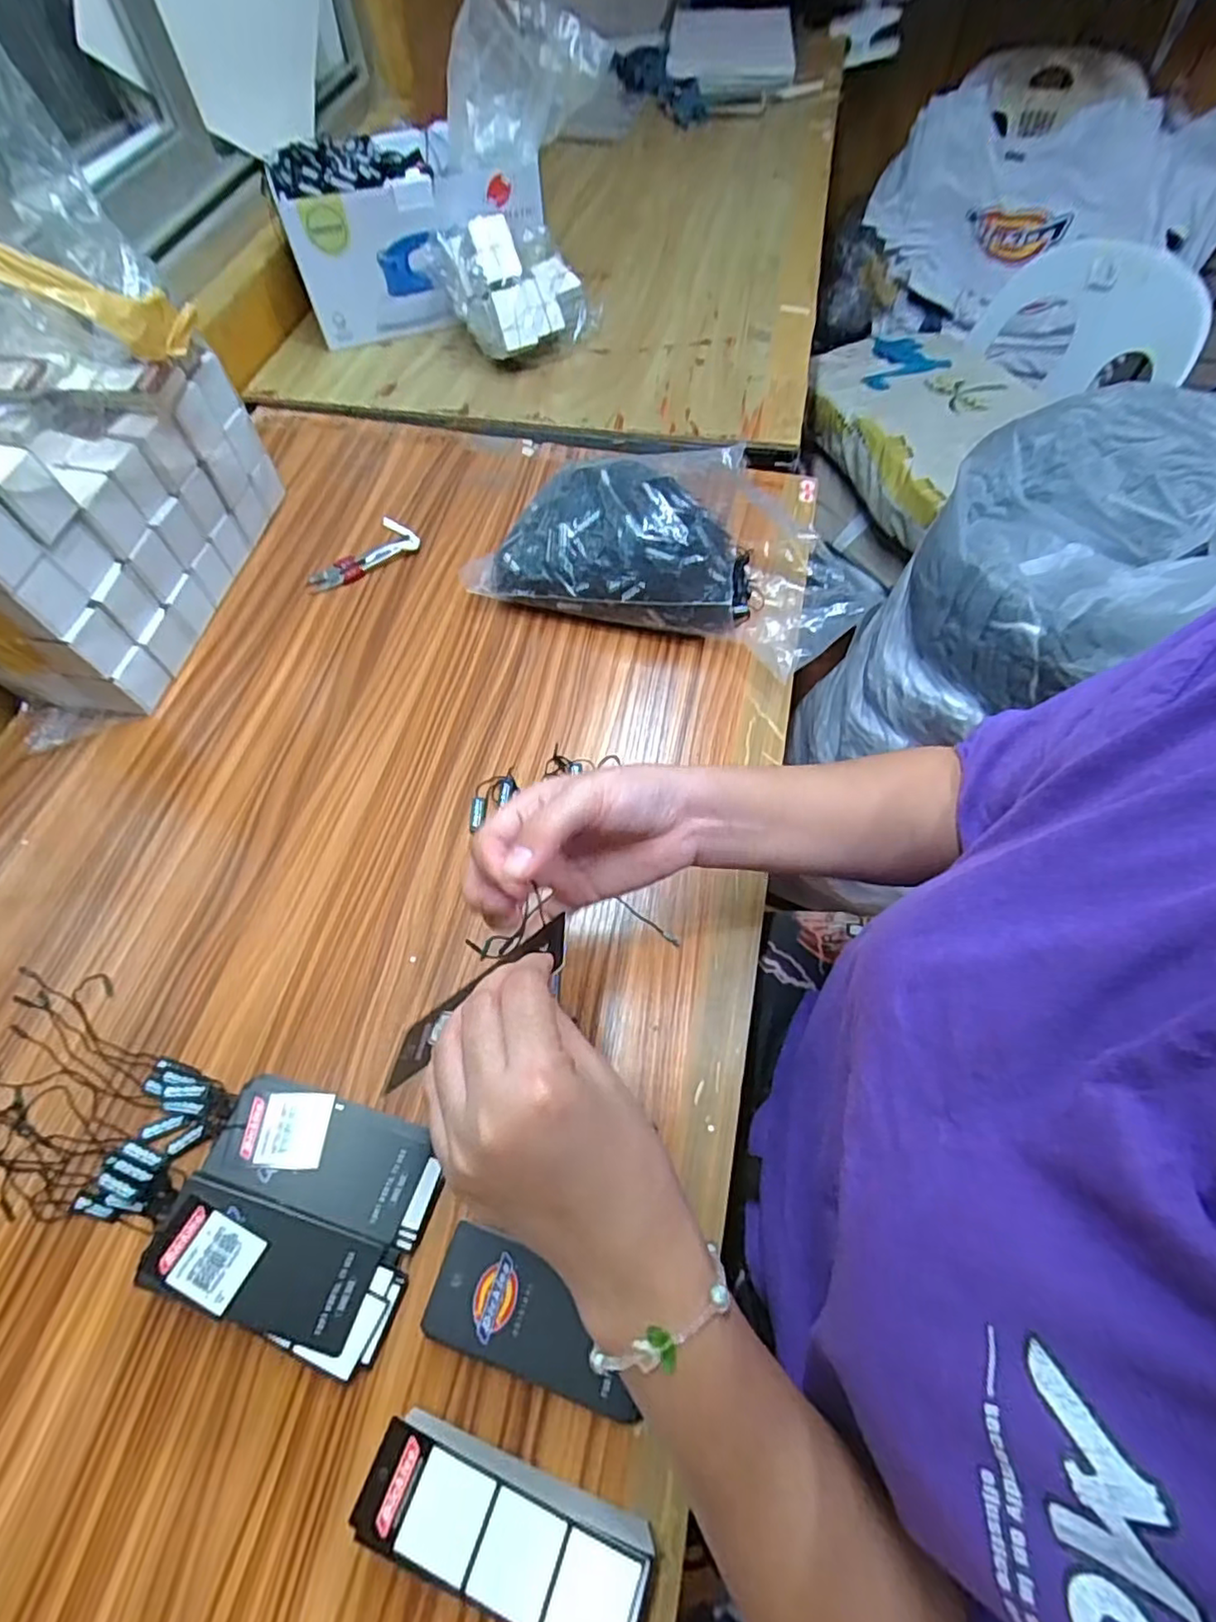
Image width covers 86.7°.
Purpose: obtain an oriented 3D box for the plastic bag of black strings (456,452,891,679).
[{"bbox_3d":[0.052,-0.218,0.534,0.311,0.091,0.148,18,64,10],"label":"plastic bag of black strings"}]

